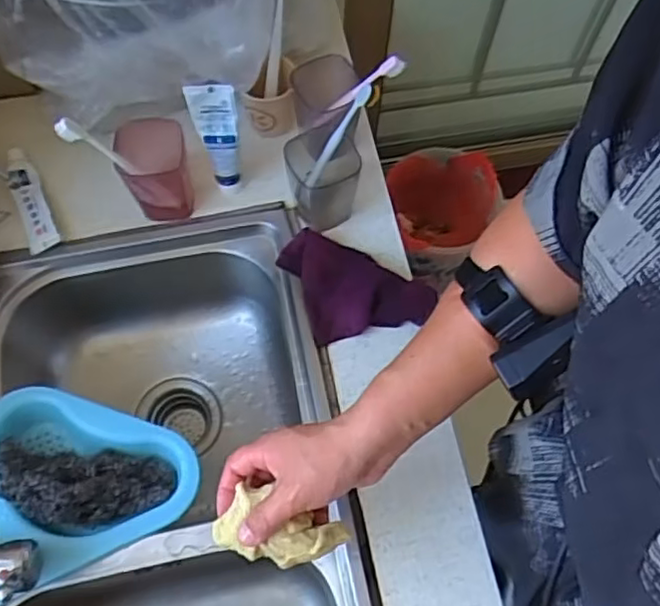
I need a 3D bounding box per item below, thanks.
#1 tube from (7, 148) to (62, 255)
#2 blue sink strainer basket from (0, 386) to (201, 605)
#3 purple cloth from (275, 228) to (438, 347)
[{"bbox_3d":[-0.357,-0.121,0.780,0.035,0.014,0.149,-24,69,-11],"label":"tube"},{"bbox_3d":[-0.248,0.180,0.671,0.212,0.082,0.196,-12,67,-6],"label":"blue sink strainer basket"},{"bbox_3d":[0.018,-0.008,0.724,0.174,0.036,0.102,25,68,9],"label":"purple cloth"}]

